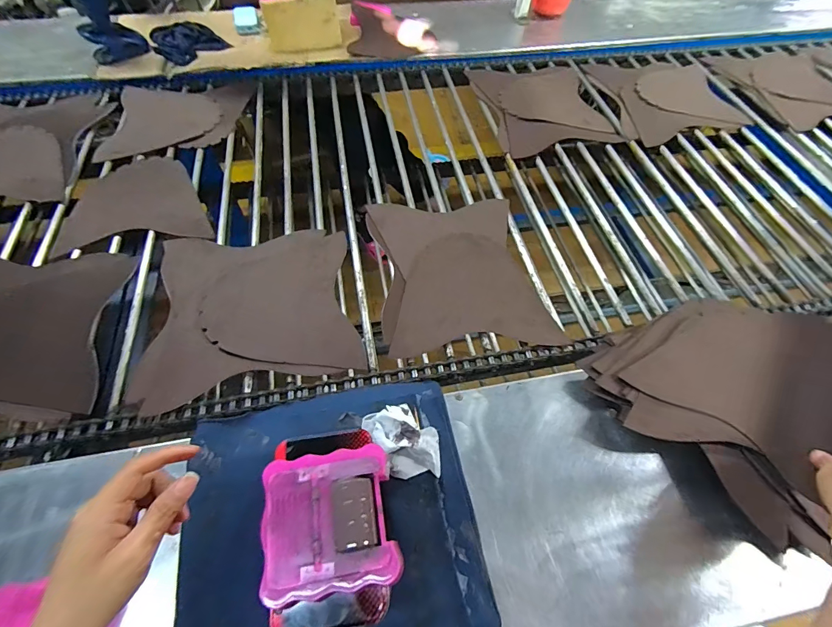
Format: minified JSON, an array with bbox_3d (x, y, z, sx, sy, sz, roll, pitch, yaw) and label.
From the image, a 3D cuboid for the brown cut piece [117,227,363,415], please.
[{"bbox_3d":[-0.252,-0.011,0.601,0.305,0.029,0.270,-10,61,-8],"label":"brown cut piece"}]

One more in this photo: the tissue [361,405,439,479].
[{"bbox_3d":[-0.011,0.150,0.463,0.074,0.052,0.100,-30,64,-19],"label":"tissue"}]

